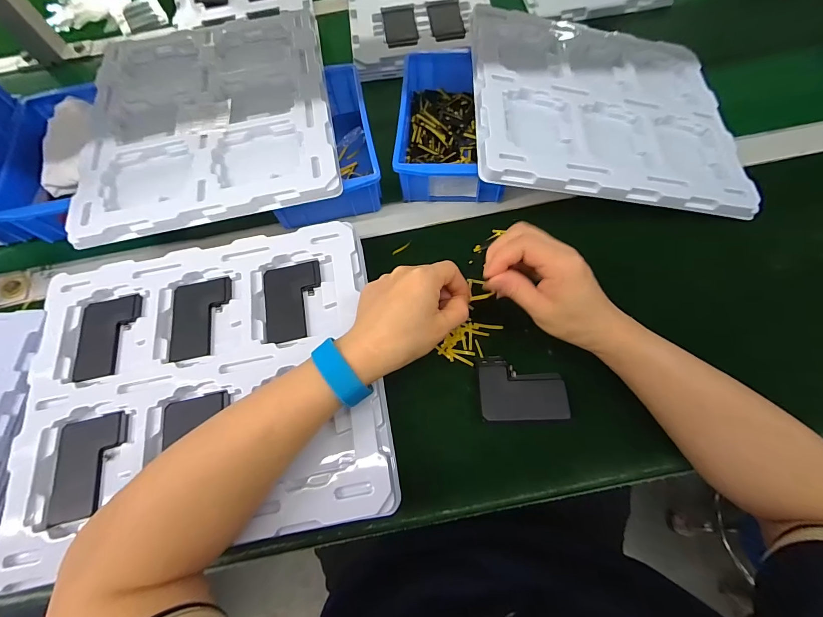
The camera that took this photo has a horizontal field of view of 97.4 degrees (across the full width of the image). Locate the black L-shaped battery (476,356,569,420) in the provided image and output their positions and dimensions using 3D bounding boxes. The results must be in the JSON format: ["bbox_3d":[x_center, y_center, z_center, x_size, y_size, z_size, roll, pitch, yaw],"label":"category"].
[{"bbox_3d":[0.105,0.075,0.343,0.078,0.006,0.059,-2,69,3],"label":"black L-shaped battery"}]

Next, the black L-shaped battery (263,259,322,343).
[{"bbox_3d":[-0.118,-0.008,0.359,0.056,0.011,0.081,-11,68,-1],"label":"black L-shaped battery"}]

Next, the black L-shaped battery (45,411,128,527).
[{"bbox_3d":[-0.278,0.135,0.312,0.060,0.007,0.080,-13,68,-2],"label":"black L-shaped battery"}]

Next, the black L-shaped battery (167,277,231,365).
[{"bbox_3d":[-0.210,0.009,0.359,0.058,0.010,0.081,-10,68,-1],"label":"black L-shaped battery"}]

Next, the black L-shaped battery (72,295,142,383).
[{"bbox_3d":[-0.303,0.028,0.357,0.057,0.008,0.082,-8,68,0],"label":"black L-shaped battery"}]

